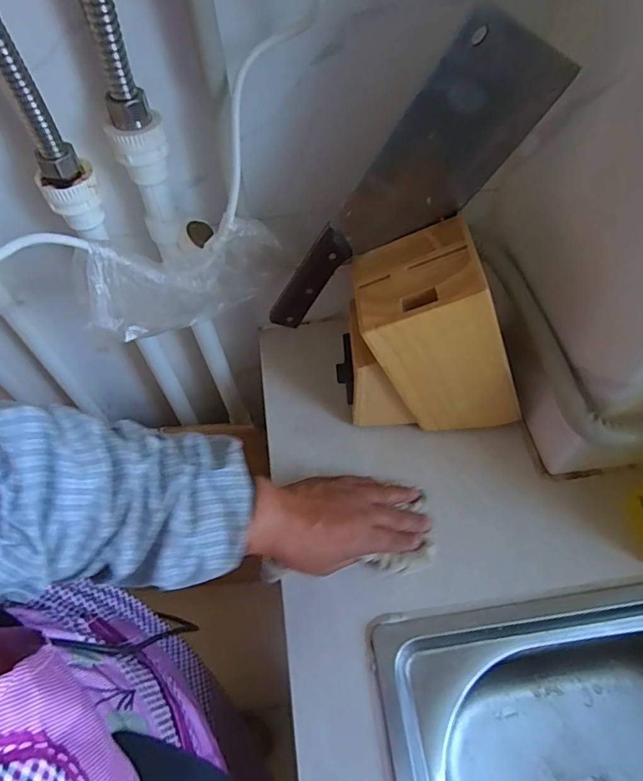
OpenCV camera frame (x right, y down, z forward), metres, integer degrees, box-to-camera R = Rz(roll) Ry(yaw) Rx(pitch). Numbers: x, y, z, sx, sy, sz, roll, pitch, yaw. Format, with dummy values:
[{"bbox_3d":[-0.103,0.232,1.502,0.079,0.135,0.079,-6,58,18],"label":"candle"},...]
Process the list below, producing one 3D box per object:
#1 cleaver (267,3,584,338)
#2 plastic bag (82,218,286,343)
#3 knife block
[{"bbox_3d":[0.049,-0.141,0.391,0.098,0.293,0.013,18,49,-34],"label":"cleaver"},{"bbox_3d":[-0.110,-0.093,0.428,0.165,0.111,0.031,-27,60,-13],"label":"plastic bag"},{"bbox_3d":[0.108,-0.044,0.460,0.164,0.212,0.088,-2,57,2],"label":"knife block"}]

